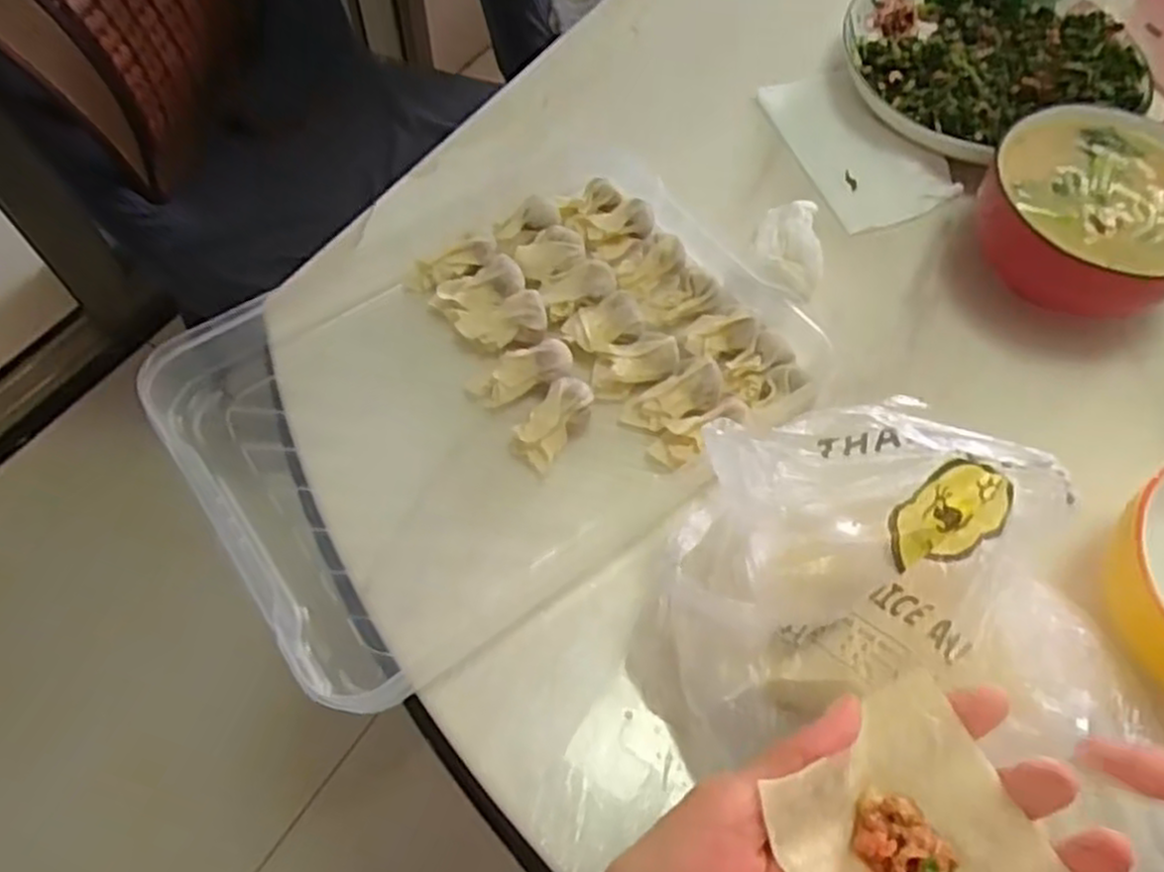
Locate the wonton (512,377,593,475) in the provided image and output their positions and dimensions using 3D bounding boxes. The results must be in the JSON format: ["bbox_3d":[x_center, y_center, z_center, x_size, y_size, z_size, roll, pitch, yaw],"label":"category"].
[{"bbox_3d":[-0.014,-0.007,0.404,0.023,0.024,0.044,37,67,16],"label":"wonton"}]

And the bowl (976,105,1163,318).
[{"bbox_3d":[0.291,-0.123,0.455,0.119,0.068,0.122,1,62,-2],"label":"bowl"}]

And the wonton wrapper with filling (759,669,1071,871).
[{"bbox_3d":[0.099,0.123,0.243,0.074,0.020,0.073,-22,65,-13],"label":"wonton wrapper with filling"}]

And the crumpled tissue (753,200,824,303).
[{"bbox_3d":[0.123,-0.109,0.470,0.040,0.026,0.062,15,63,5],"label":"crumpled tissue"}]

